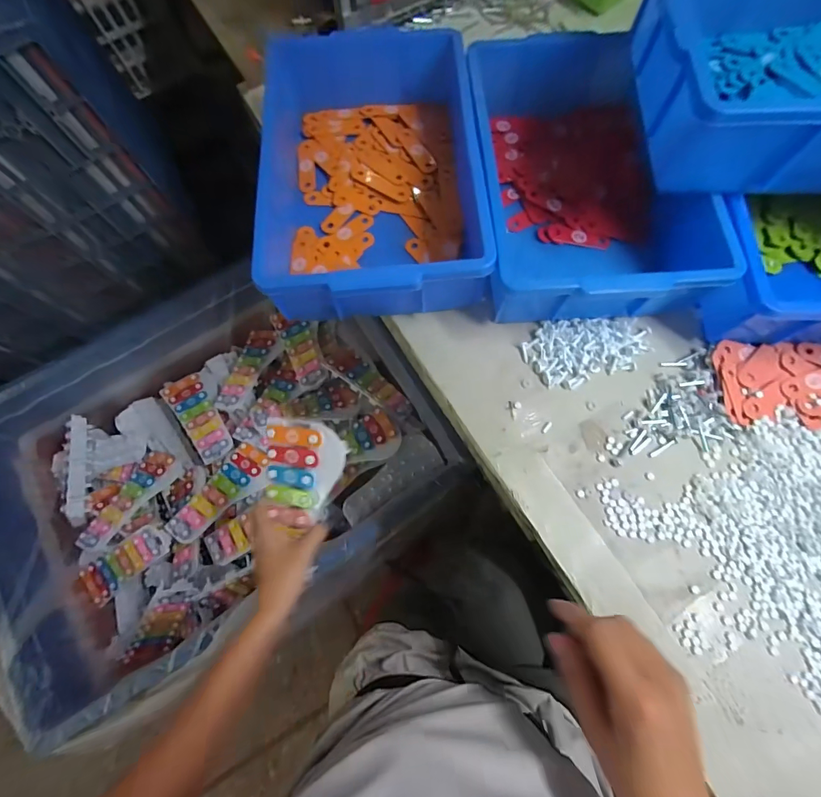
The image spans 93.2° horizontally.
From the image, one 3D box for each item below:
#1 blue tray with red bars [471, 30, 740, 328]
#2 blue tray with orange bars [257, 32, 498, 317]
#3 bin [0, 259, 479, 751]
[{"bbox_3d":[0.194,-0.272,0.464,0.231,0.107,0.359,-4,73,1],"label":"blue tray with red bars"},{"bbox_3d":[-0.048,-0.277,0.470,0.240,0.104,0.368,-5,72,-1],"label":"blue tray with orange bars"},{"bbox_3d":[-0.414,0.116,0.828,0.818,0.254,0.665,-27,74,-6],"label":"bin"}]

